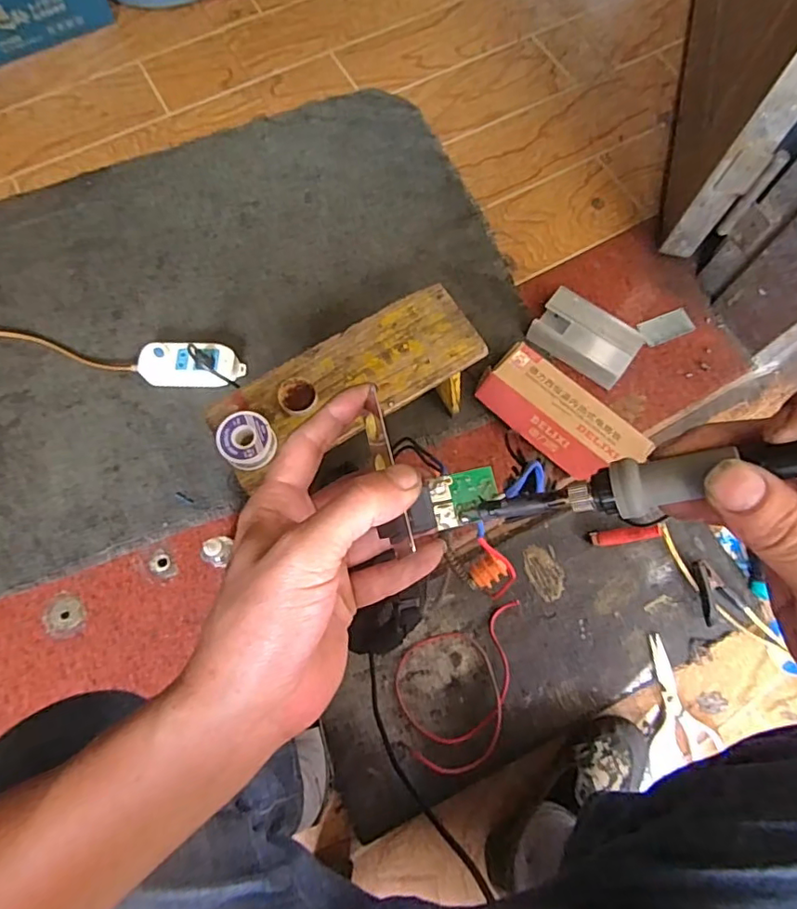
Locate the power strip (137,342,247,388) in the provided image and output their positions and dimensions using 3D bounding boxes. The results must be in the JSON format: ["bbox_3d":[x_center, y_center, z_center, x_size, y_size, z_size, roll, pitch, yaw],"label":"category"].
[{"bbox_3d":[-0.298,-0.128,0.782,0.147,0.036,0.066,1,73,-1],"label":"power strip"}]

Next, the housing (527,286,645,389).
[{"bbox_3d":[0.276,-0.174,0.801,0.149,0.050,0.090,33,75,9],"label":"housing"}]

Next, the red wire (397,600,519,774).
[{"bbox_3d":[0.075,0.306,0.728,0.153,0.016,0.220,6,73,1],"label":"red wire"}]

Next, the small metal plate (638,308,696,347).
[{"bbox_3d":[0.411,-0.197,0.828,0.085,0.004,0.046,-20,74,-7],"label":"small metal plate"}]

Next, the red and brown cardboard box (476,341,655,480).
[{"bbox_3d":[0.223,-0.047,0.756,0.227,0.057,0.103,41,76,11],"label":"red and brown cardboard box"}]

